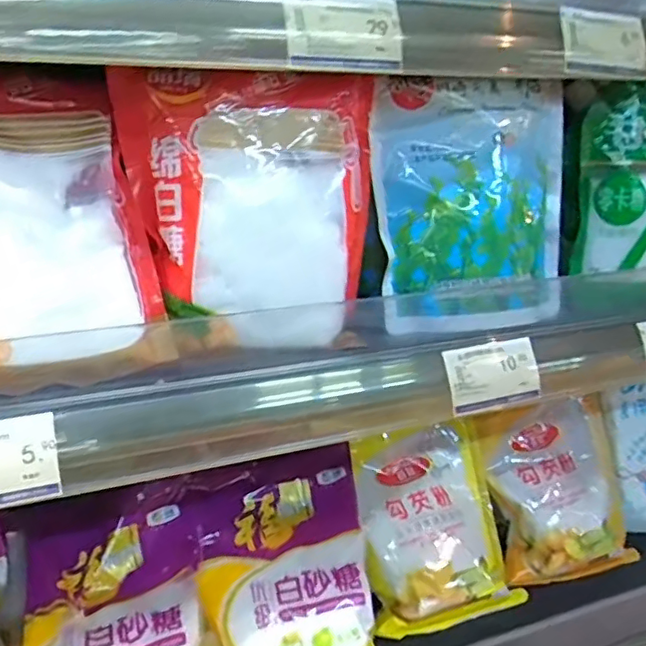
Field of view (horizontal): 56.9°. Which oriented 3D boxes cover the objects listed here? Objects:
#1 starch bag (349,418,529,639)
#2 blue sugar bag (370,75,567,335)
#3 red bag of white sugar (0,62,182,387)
[{"bbox_3d":[0.095,0.172,0.518,0.130,0.160,0.027,-5,-24,-20],"label":"starch bag"},{"bbox_3d":[0.104,-0.078,0.393,0.137,0.159,0.022,-7,6,-13],"label":"blue sugar bag"},{"bbox_3d":[-0.158,-0.054,0.309,0.131,0.161,0.048,-8,10,-21],"label":"red bag of white sugar"}]

